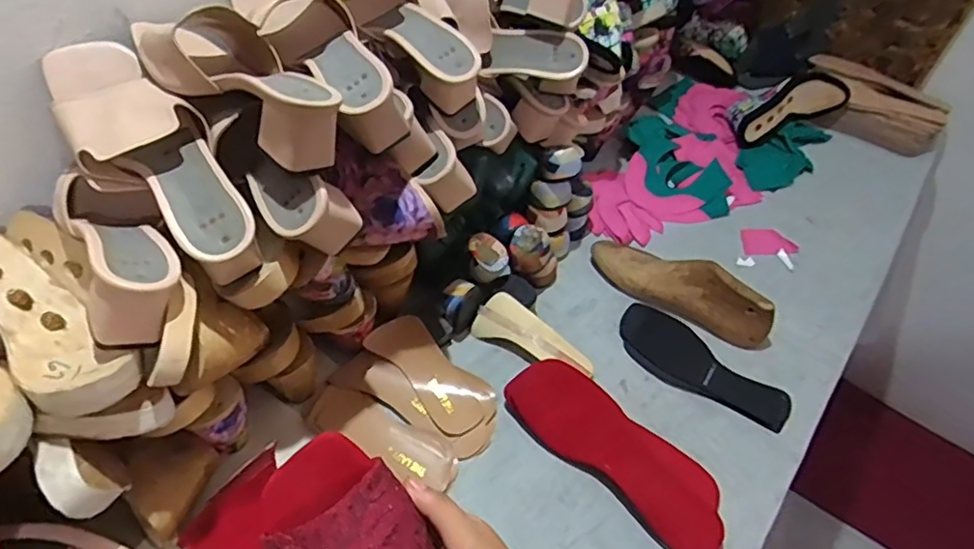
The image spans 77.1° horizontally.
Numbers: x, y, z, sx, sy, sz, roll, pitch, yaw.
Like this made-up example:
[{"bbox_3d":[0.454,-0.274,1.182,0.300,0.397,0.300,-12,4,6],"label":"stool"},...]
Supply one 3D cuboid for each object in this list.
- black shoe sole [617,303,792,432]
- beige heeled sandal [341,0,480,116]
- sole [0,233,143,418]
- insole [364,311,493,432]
[{"bbox_3d":[0.258,0.107,0.735,0.211,0.010,0.093,29,50,19],"label":"black shoe sole"},{"bbox_3d":[-0.110,-0.269,0.633,0.239,0.077,0.083,43,54,8],"label":"beige heeled sandal"},{"bbox_3d":[-0.355,0.038,0.479,0.220,0.048,0.066,32,51,23],"label":"sole"},{"bbox_3d":[-0.063,0.109,0.676,0.151,0.032,0.066,44,54,7],"label":"insole"}]

